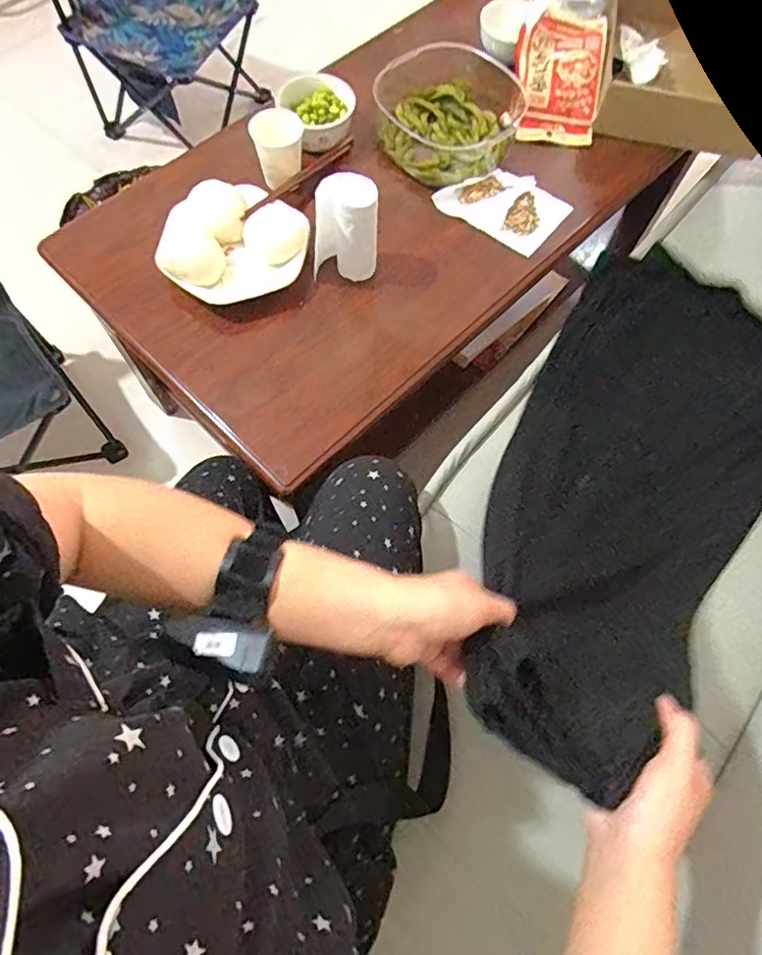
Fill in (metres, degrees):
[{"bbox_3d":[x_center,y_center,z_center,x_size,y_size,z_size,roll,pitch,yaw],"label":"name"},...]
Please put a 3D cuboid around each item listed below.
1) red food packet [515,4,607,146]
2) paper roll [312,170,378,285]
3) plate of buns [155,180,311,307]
[{"bbox_3d":[0.281,-0.633,0.874,0.129,0.020,0.209,7,91,0],"label":"red food packet"},{"bbox_3d":[-0.049,-0.321,0.722,0.090,0.125,0.055,-5,71,-1],"label":"paper roll"},{"bbox_3d":[-0.197,-0.322,0.754,0.192,0.048,0.184,-4,71,-1],"label":"plate of buns"}]

